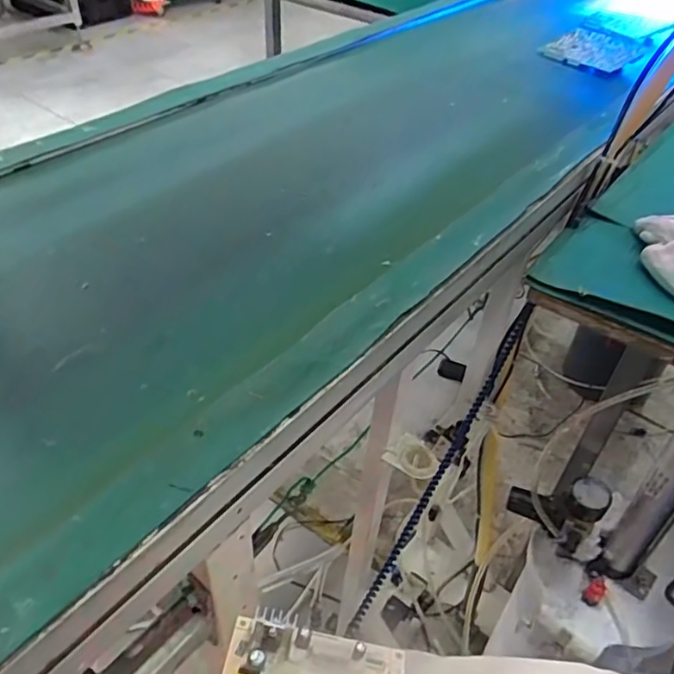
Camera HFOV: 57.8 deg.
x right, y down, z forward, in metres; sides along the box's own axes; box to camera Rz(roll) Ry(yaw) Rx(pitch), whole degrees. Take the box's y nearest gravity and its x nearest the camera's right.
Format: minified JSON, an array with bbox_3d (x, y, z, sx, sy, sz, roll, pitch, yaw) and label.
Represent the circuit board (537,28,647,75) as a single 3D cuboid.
[{"bbox_3d":[0.430,-0.481,1.019,0.134,0.020,0.161,33,50,28],"label":"circuit board"}]

